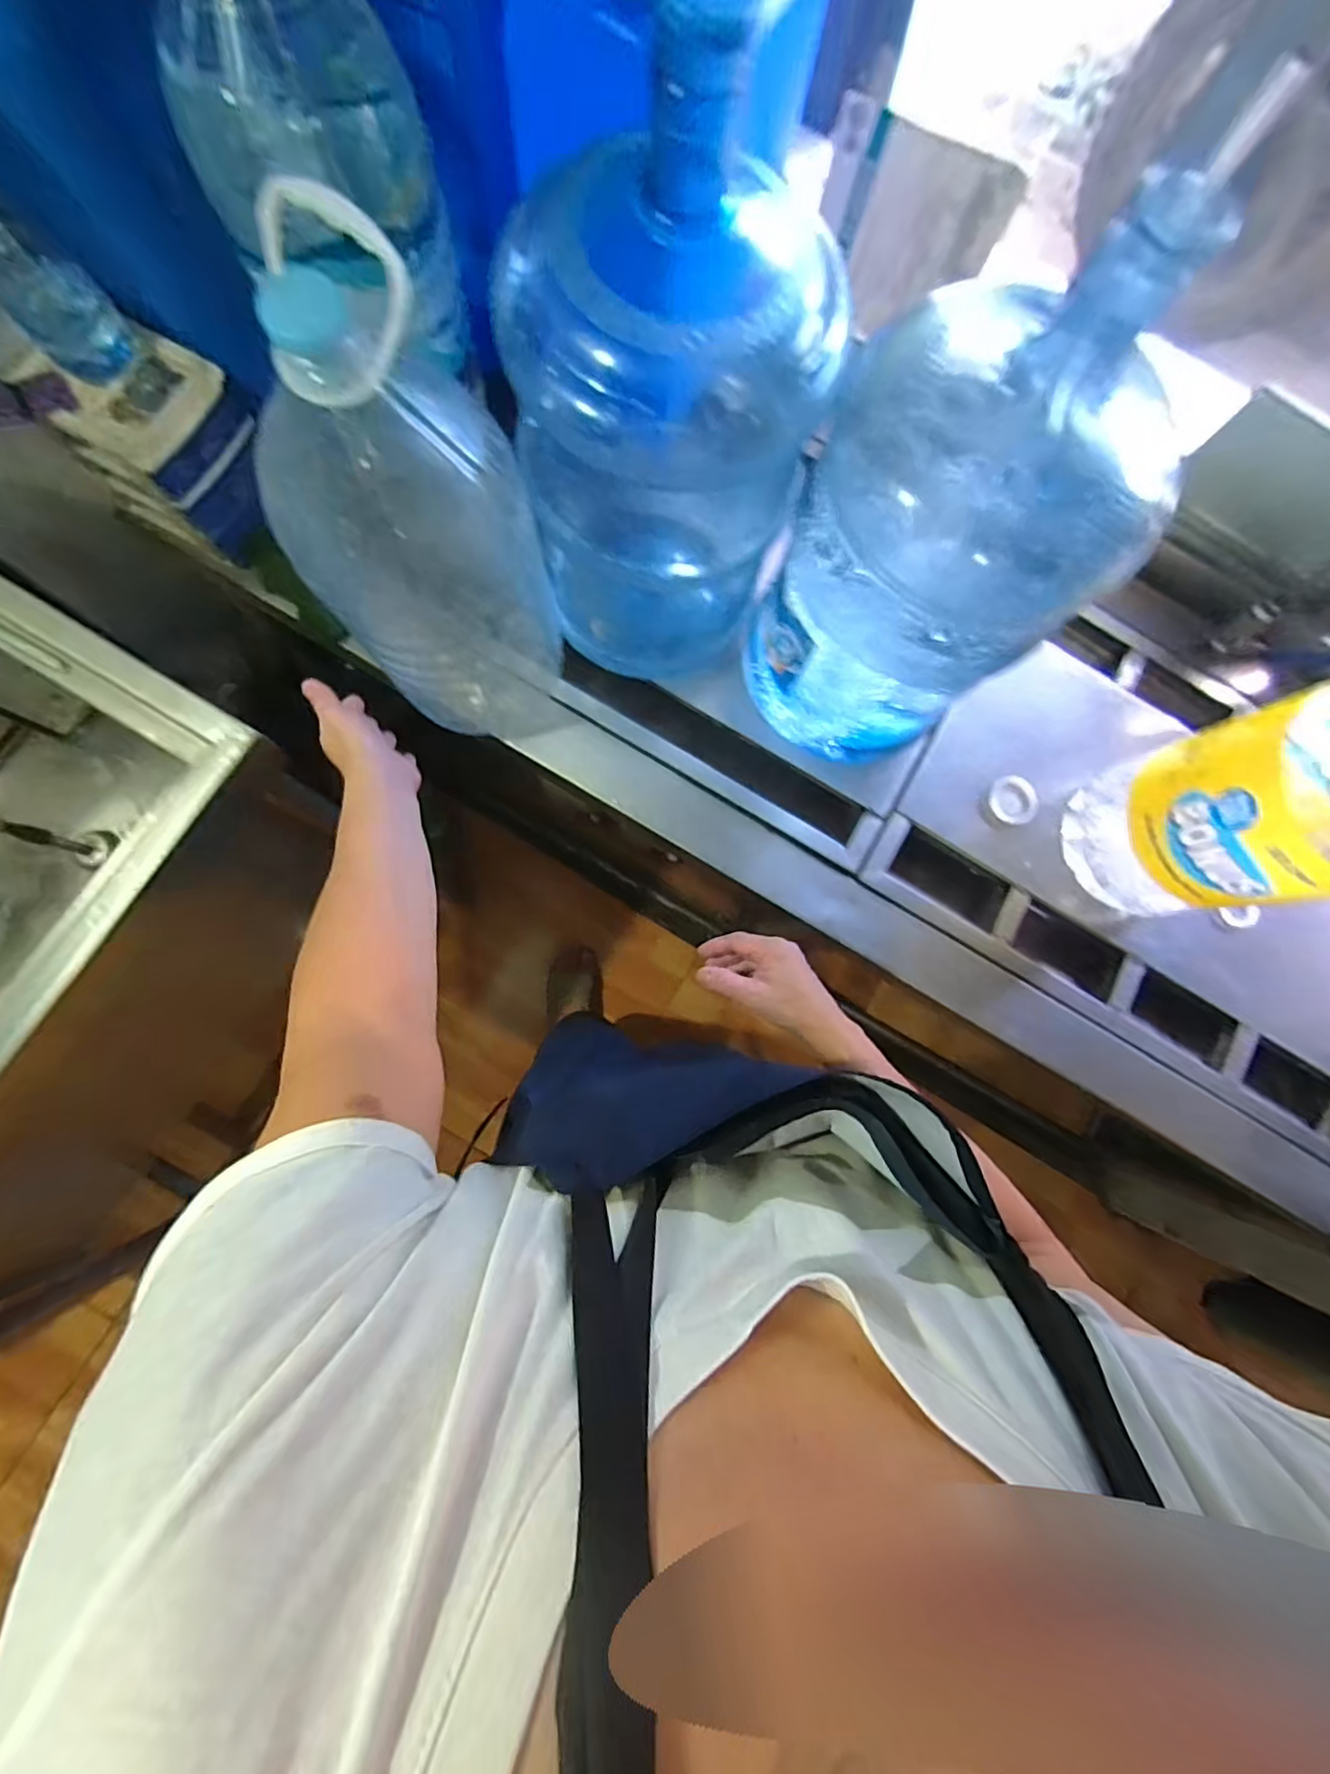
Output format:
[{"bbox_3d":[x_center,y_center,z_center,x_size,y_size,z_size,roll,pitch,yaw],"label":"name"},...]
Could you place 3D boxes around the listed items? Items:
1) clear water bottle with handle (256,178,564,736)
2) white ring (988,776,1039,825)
[{"bbox_3d":[-0.190,-0.299,0.533,0.171,0.426,0.167,-12,83,-7],"label":"clear water bottle with handle"},{"bbox_3d":[0.455,-0.112,0.783,0.065,0.019,0.061,-14,84,-7],"label":"white ring"}]

